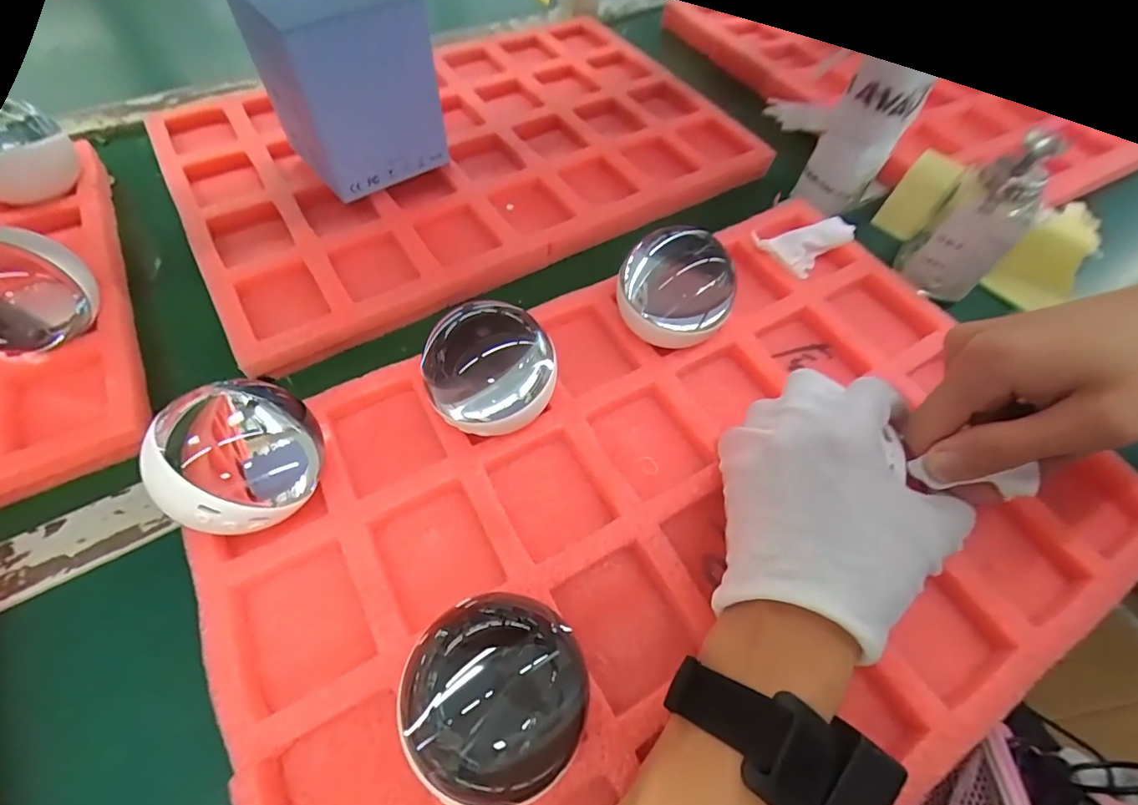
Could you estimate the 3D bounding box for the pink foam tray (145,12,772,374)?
[{"bbox_3d":[-0.100,-0.255,0.485,0.503,0.034,0.354,-28,64,-20],"label":"pink foam tray"}]

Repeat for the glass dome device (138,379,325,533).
[{"bbox_3d":[-0.164,0.034,0.258,0.068,0.064,0.064,2,58,-3],"label":"glass dome device"}]

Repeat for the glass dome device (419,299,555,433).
[{"bbox_3d":[-0.046,-0.012,0.296,0.073,0.066,0.061,2,58,-3],"label":"glass dome device"}]

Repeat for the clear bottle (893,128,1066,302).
[{"bbox_3d":[0.311,-0.137,0.376,0.055,0.104,0.057,-33,66,-22],"label":"clear bottle"}]

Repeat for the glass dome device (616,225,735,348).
[{"bbox_3d":[0.071,-0.073,0.332,0.078,0.065,0.068,6,58,-1],"label":"glass dome device"}]

